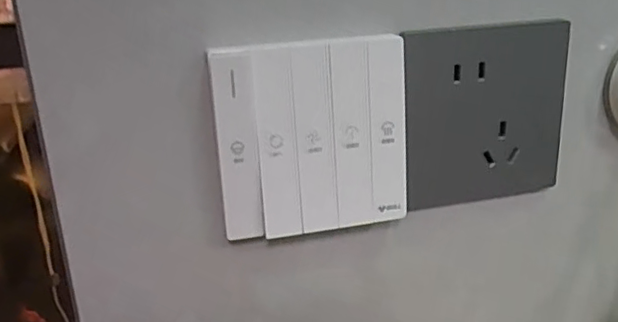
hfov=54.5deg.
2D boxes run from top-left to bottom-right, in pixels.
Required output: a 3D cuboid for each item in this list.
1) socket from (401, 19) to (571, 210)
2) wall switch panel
[{"bbox_3d":[0.086,-0.022,0.291,0.086,0.085,0.007,-10,21,-19],"label":"socket"},{"bbox_3d":[0.003,-0.009,0.267,0.085,0.083,0.009,-6,20,-10],"label":"wall switch panel"}]

